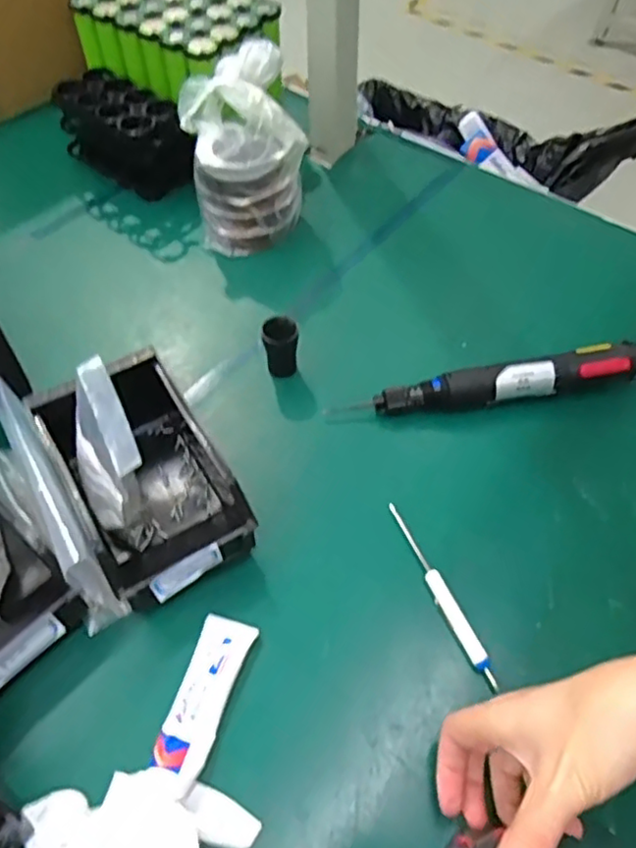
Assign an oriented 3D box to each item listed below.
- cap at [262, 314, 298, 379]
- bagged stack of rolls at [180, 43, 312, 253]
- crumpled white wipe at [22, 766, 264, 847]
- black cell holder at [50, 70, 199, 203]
[{"bbox_3d":[-0.033,-0.068,0.566,0.029,0.057,0.024,0,56,-1],"label":"cap"},{"bbox_3d":[-0.074,-0.274,0.654,0.115,0.156,0.124,-4,56,-4],"label":"bagged stack of rolls"},{"bbox_3d":[-0.103,0.239,0.364,0.127,0.027,0.073,13,56,8],"label":"crumpled white wipe"},{"bbox_3d":[-0.222,-0.324,0.721,0.079,0.098,0.151,-39,64,-24],"label":"black cell holder"}]

